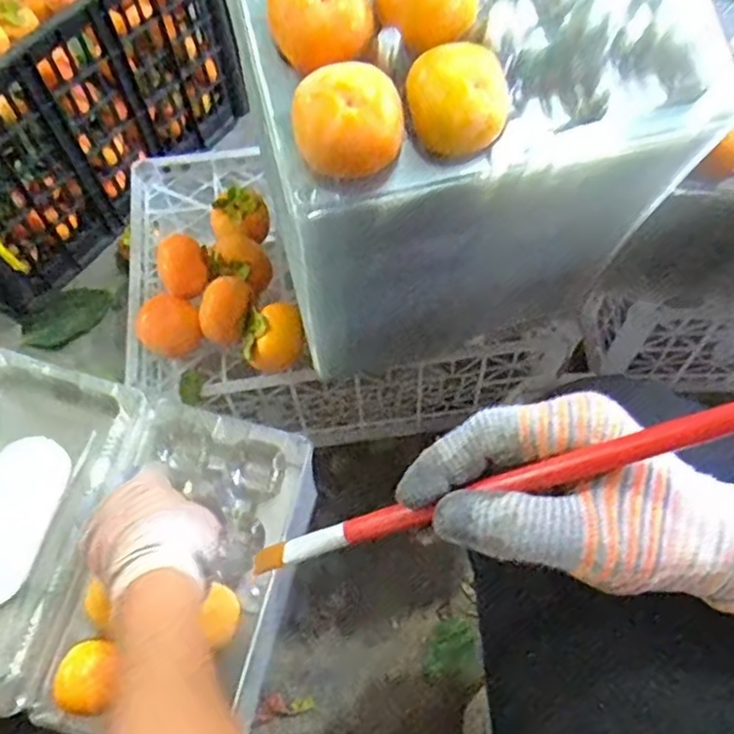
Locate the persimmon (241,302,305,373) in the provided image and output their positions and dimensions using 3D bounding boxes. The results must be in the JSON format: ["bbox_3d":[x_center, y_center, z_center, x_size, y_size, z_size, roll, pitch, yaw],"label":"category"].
[{"bbox_3d":[-0.087,-0.030,0.635,0.058,0.046,0.059,-1,61,2],"label":"persimmon"}]

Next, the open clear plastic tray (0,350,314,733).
[{"bbox_3d":[-0.217,0.143,0.550,0.296,0.082,0.260,11,63,8],"label":"open clear plastic tray"}]

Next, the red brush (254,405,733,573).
[{"bbox_3d":[0.059,0.045,0.266,0.272,0.012,0.011,-24,58,27],"label":"red brush"}]

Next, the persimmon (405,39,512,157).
[{"bbox_3d":[0.048,-0.141,0.358,0.053,0.036,0.053,5,62,5],"label":"persimmon"}]

